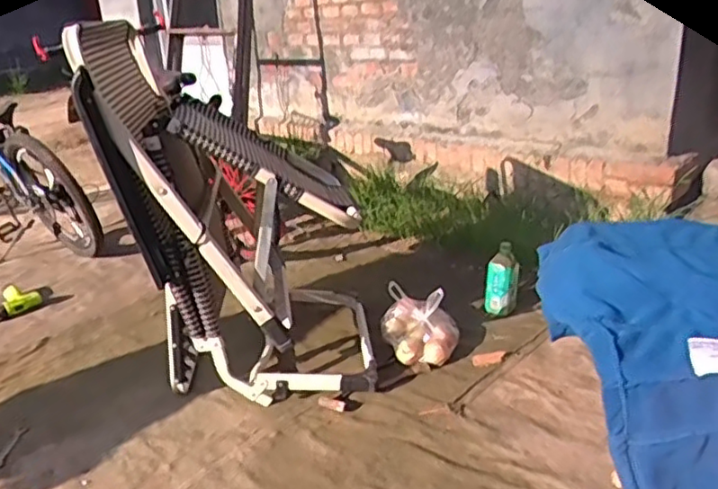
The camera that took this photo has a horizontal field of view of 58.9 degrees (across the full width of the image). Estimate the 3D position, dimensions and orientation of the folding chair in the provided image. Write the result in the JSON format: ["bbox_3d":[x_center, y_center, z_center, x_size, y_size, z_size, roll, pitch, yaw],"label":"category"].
[{"bbox_3d":[-0.298,-0.082,1.585,0.640,0.812,0.558,-4,22,-6],"label":"folding chair"}]

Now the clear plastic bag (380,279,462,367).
[{"bbox_3d":[0.154,0.210,1.671,0.207,0.162,0.178,2,23,11],"label":"clear plastic bag"}]

